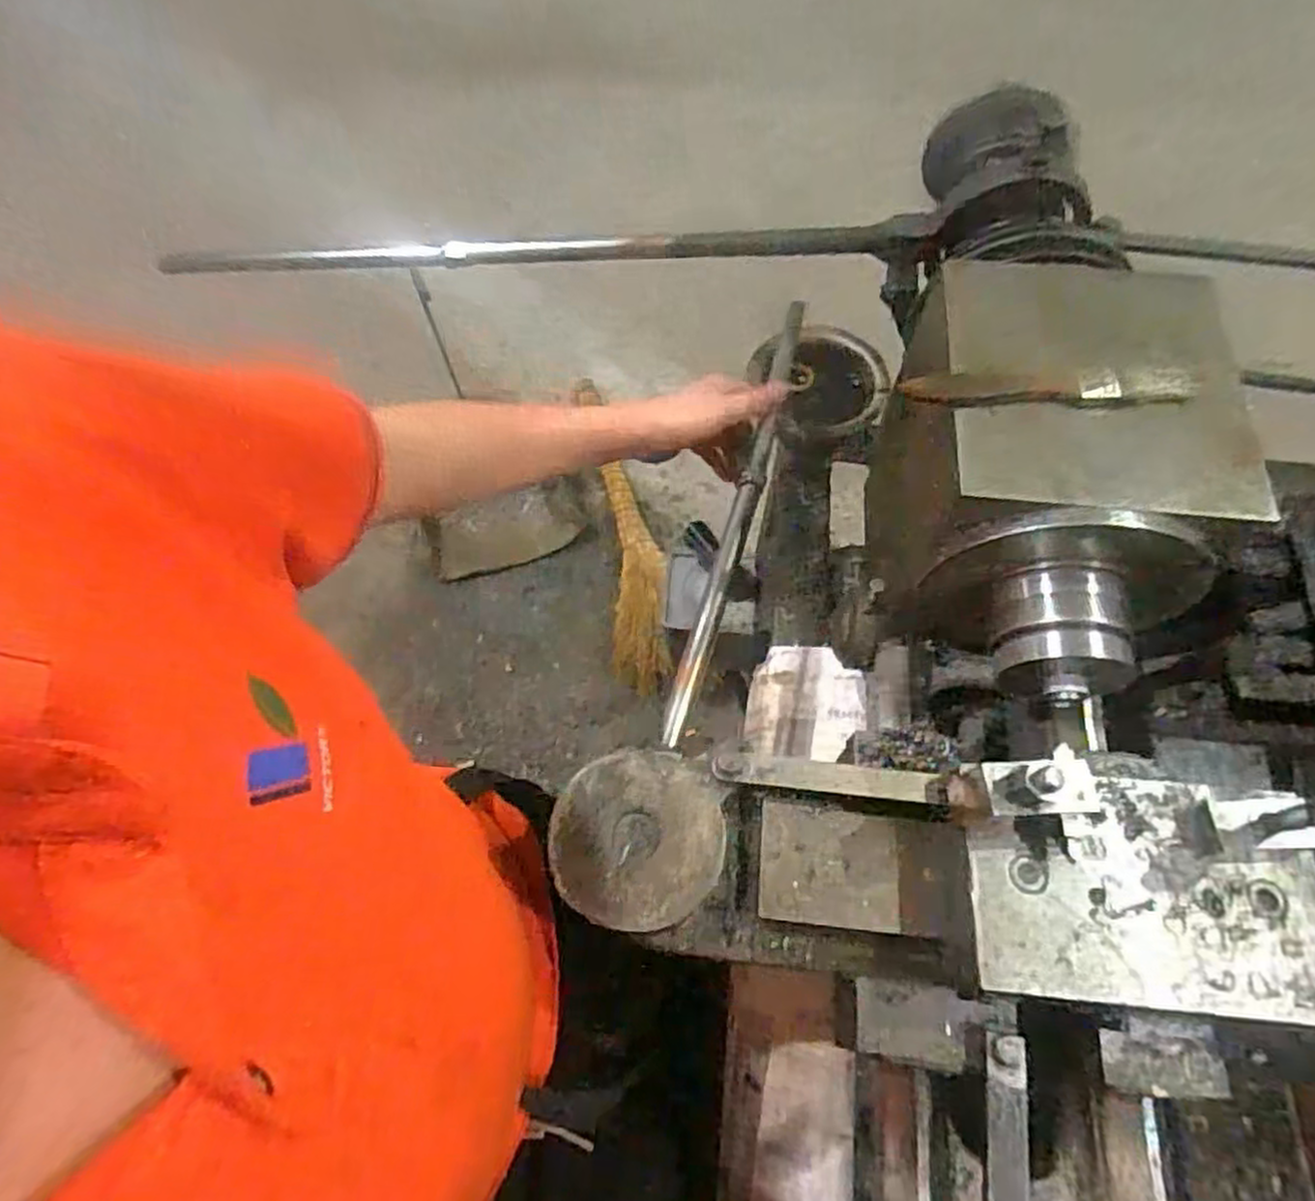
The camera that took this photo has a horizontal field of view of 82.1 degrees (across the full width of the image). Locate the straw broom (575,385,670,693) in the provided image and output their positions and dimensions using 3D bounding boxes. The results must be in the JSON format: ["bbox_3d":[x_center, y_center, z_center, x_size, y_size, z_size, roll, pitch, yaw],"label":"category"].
[{"bbox_3d":[-0.069,-0.163,1.528,0.116,0.061,0.738,-8,65,-3],"label":"straw broom"}]

